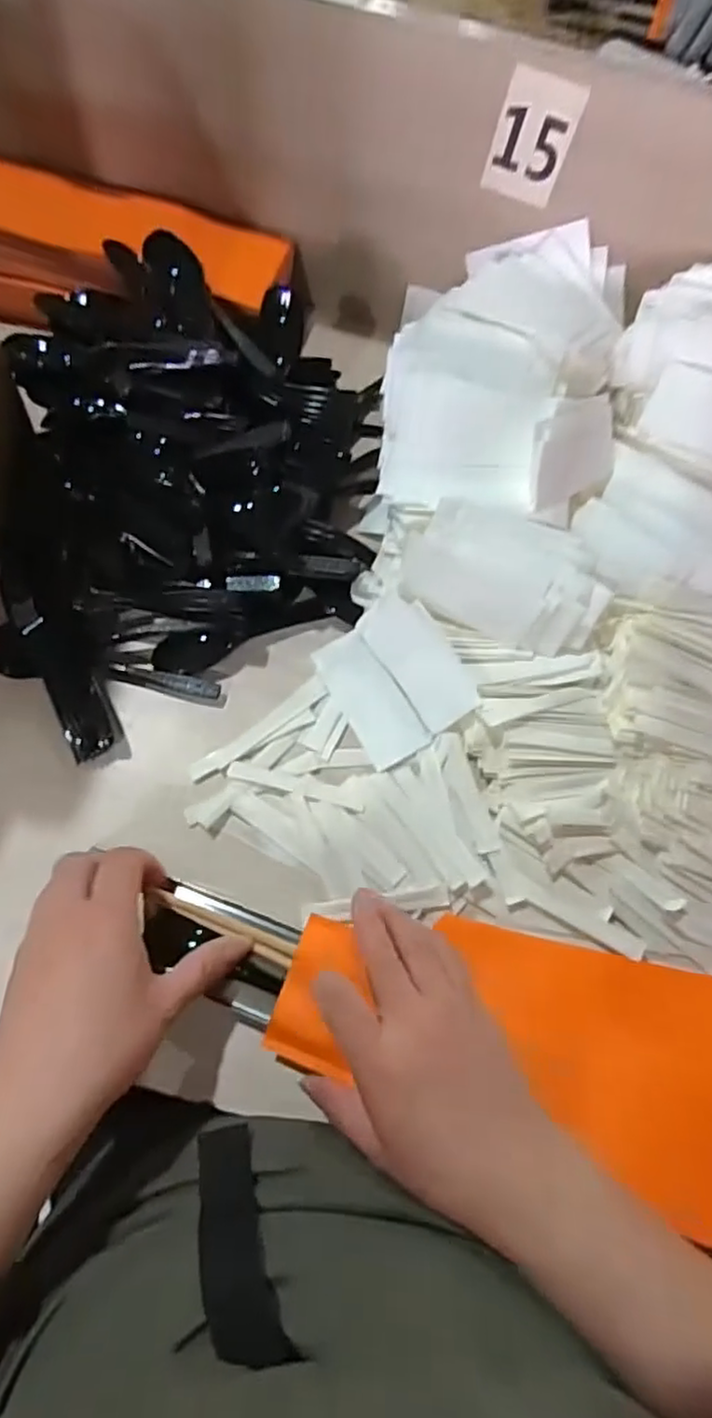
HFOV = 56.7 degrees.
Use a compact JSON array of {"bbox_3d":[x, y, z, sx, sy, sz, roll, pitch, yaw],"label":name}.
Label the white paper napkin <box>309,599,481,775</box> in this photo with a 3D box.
[{"bbox_3d":[0.028,-0.021,0.458,0.085,0.017,0.095,-34,82,11],"label":"white paper napkin"}]

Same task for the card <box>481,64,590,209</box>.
[{"bbox_3d":[0.118,-0.380,0.444,0.048,0.065,0.004,20,61,0],"label":"card"}]

